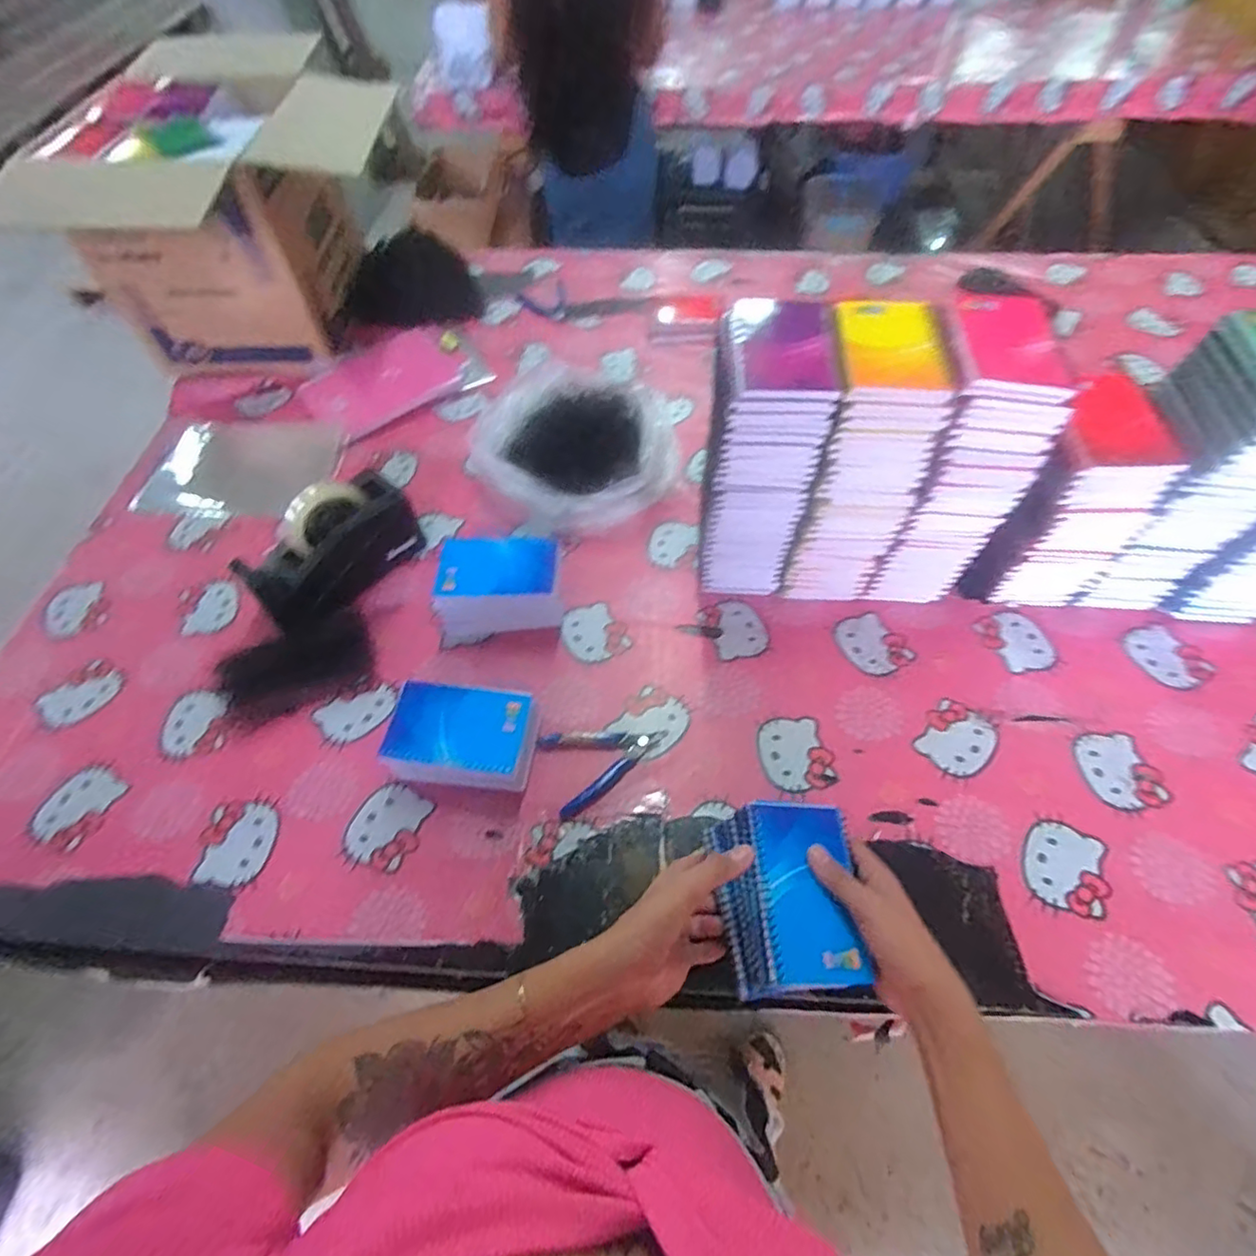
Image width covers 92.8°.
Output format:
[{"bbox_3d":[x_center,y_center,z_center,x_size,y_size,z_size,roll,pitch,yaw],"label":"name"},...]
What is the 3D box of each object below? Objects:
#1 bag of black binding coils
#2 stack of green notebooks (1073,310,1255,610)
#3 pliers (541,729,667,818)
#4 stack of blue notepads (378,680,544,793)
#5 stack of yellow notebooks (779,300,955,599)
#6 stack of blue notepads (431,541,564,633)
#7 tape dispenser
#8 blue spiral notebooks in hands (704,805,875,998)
[{"bbox_3d":[-0.071,-0.242,0.790,0.227,0.103,0.245,-31,62,-17],"label":"bag of black binding coils"},{"bbox_3d":[0.573,-0.149,0.618,0.119,0.287,0.130,5,58,4],"label":"stack of green notebooks"},{"bbox_3d":[-0.026,0.126,0.611,0.125,0.011,0.080,-26,61,-14],"label":"pliers"},{"bbox_3d":[-0.160,0.111,0.587,0.134,0.074,0.097,4,58,3],"label":"stack of blue notepads"},{"bbox_3d":[0.235,-0.165,0.628,0.108,0.284,0.147,8,59,6],"label":"stack of yellow notebooks"},{"bbox_3d":[-0.143,-0.043,0.677,0.137,0.073,0.091,0,58,1],"label":"stack of blue notepads"},{"bbox_3d":[-0.342,-0.091,0.698,0.086,0.114,0.197,38,66,22],"label":"tape dispenser"},{"bbox_3d":[0.137,0.220,0.493,0.111,0.059,0.137,2,55,-14],"label":"blue spiral notebooks in hands"}]

